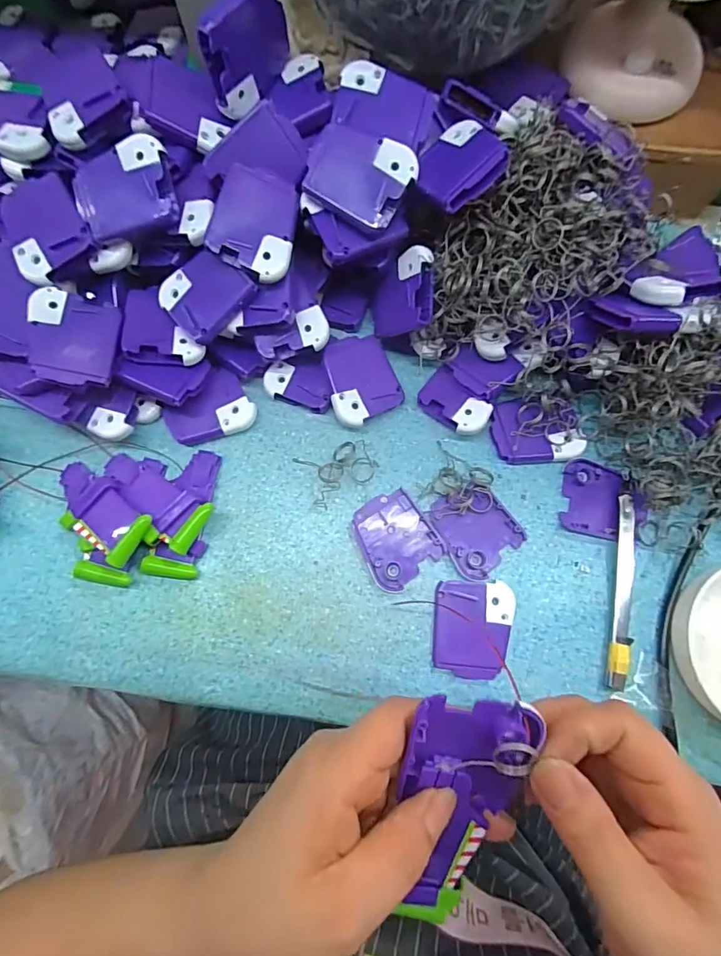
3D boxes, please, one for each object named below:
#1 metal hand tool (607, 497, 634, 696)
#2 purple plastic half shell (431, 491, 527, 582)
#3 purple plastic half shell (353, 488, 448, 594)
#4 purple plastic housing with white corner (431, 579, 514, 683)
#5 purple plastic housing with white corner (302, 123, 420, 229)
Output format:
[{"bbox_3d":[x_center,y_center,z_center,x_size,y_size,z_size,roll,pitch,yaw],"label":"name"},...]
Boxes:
[{"bbox_3d":[0.177,0.074,0.311,0.014,0.011,0.126,11,77,1],"label":"metal hand tool"},{"bbox_3d":[0.080,0.036,0.325,0.051,0.006,0.060,-39,81,-9],"label":"purple plastic half shell"},{"bbox_3d":[0.023,0.043,0.325,0.052,0.004,0.060,-36,80,-8],"label":"purple plastic half shell"},{"bbox_3d":[0.076,0.101,0.310,0.052,0.006,0.061,4,77,0],"label":"purple plastic housing with white corner"},{"bbox_3d":[-0.001,-0.187,0.284,0.061,0.007,0.048,27,98,-1],"label":"purple plastic housing with white corner"}]

